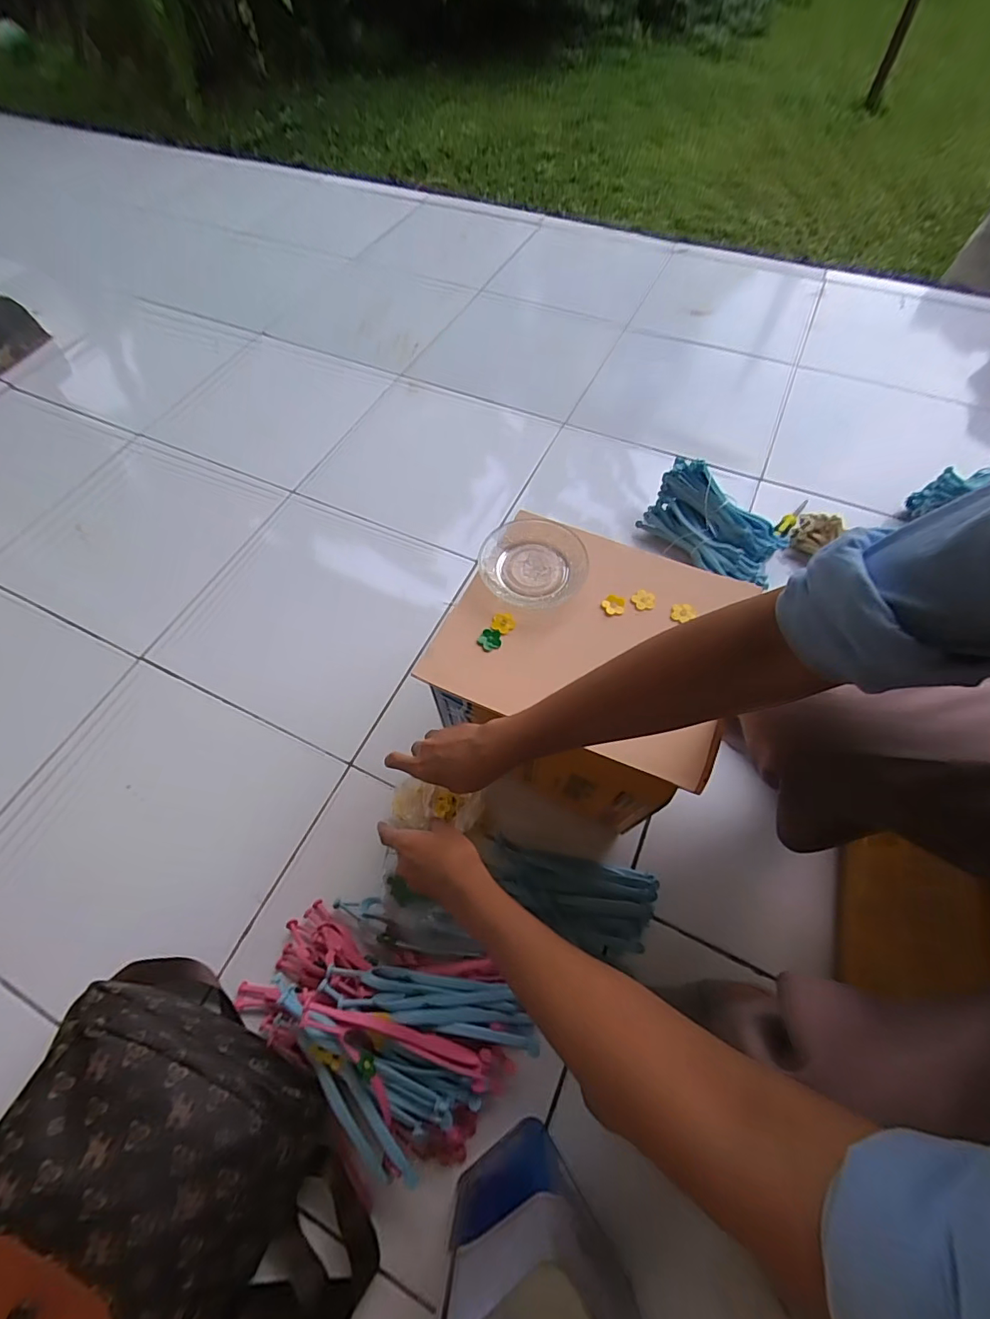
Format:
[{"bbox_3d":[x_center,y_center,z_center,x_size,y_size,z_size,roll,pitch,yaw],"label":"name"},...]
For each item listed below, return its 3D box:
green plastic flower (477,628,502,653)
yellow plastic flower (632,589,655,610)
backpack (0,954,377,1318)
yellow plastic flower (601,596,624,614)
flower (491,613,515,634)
[{"bbox_3d":[-0.005,-0.020,0.488,0.022,0.006,0.023,-1,62,2],"label":"green plastic flower"},{"bbox_3d":[0.153,-0.062,0.502,0.022,0.010,0.018,25,66,15],"label":"yellow plastic flower"},{"bbox_3d":[-0.302,0.488,0.428,0.373,0.163,0.268,24,66,14],"label":"backpack"},{"bbox_3d":[0.122,-0.057,0.502,0.022,0.007,0.018,1,62,3],"label":"yellow plastic flower"},{"bbox_3d":[0.009,-0.038,0.499,0.023,0.008,0.019,9,63,7],"label":"flower"}]

